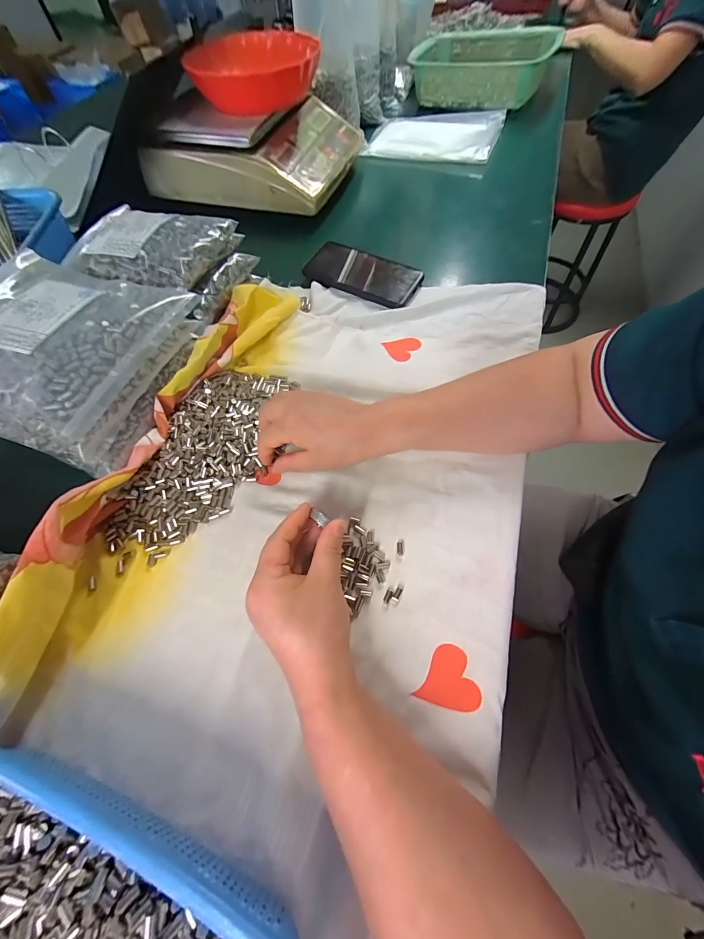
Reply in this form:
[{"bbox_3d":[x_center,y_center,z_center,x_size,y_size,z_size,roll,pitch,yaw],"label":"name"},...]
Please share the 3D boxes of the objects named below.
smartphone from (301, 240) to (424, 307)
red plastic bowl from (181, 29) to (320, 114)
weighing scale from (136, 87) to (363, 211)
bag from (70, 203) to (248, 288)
[{"bbox_3d":[0.015,-0.281,0.478,0.163,0.011,0.077,25,66,15],"label":"smartphone"},{"bbox_3d":[-0.153,-0.636,0.543,0.194,0.058,0.166,-5,62,0],"label":"red plastic bowl"},{"bbox_3d":[-0.173,-0.596,0.610,0.330,0.093,0.276,14,64,9],"label":"weighing scale"},{"bbox_3d":[-0.238,-0.267,0.404,0.175,0.038,0.144,4,63,5],"label":"bag"}]

